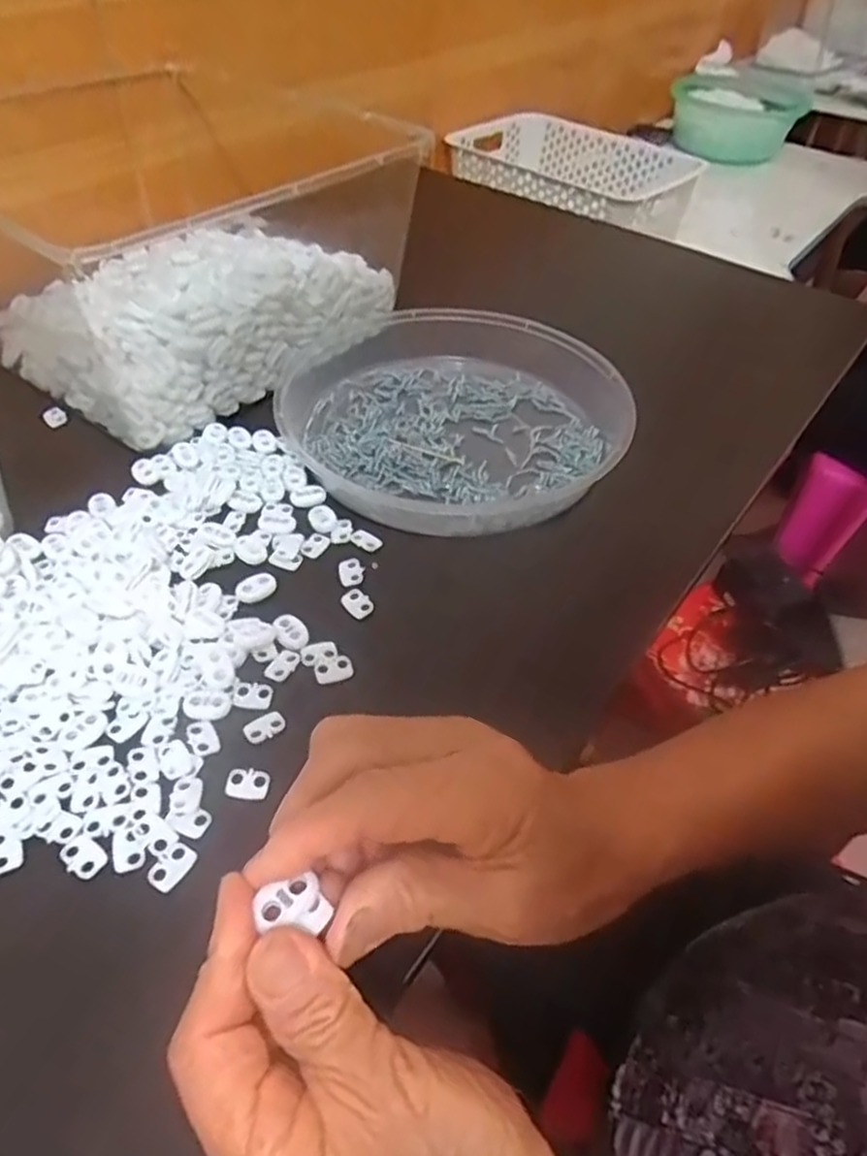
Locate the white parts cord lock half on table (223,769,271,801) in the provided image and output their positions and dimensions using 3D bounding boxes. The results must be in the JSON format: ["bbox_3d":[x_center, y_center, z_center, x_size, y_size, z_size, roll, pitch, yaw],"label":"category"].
[{"bbox_3d":[-0.082,0.091,0.314,0.019,0.004,0.014,10,47,1],"label":"white parts cord lock half on table"}]

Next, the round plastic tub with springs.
[{"bbox_3d":[0.011,-0.122,0.496,0.236,0.042,0.215,4,47,-4],"label":"round plastic tub with springs"}]

